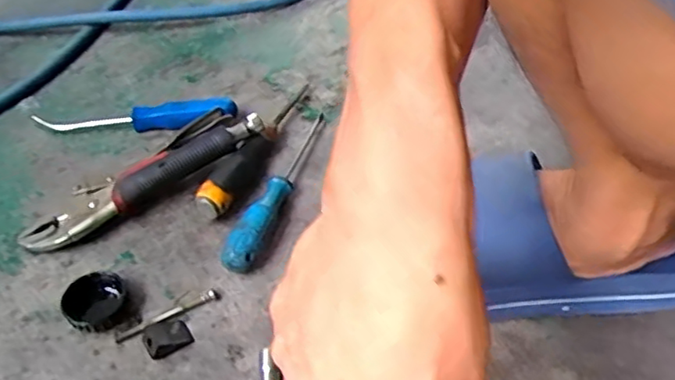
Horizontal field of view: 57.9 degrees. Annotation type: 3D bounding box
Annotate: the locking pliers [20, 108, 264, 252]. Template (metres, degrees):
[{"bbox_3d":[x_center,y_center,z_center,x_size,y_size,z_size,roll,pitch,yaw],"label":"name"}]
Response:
[{"bbox_3d":[-0.168,-0.014,0.527,0.208,0.039,0.056,-31,52,-26],"label":"locking pliers"}]

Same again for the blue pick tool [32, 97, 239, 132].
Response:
[{"bbox_3d":[-0.196,-0.071,0.594,0.191,0.023,0.021,-1,45,1],"label":"blue pick tool"}]

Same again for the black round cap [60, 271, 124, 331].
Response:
[{"bbox_3d":[-0.178,0.082,0.447,0.043,0.021,0.038,-22,48,-19],"label":"black round cap"}]

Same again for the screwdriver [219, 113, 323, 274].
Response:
[{"bbox_3d":[-0.051,-0.007,0.530,0.028,0.027,0.197,10,46,12],"label":"screwdriver"}]

